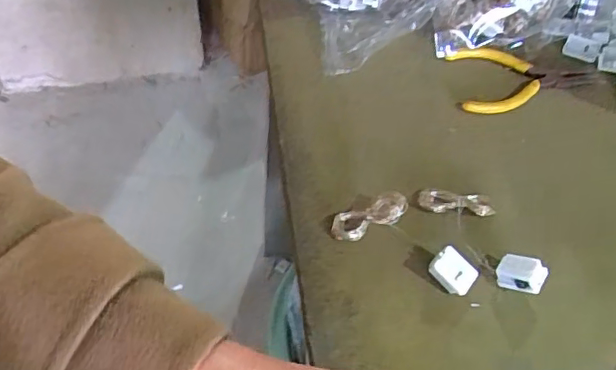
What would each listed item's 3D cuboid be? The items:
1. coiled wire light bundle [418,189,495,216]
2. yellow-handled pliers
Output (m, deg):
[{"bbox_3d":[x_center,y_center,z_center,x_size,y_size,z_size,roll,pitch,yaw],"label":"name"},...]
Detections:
[{"bbox_3d":[0.100,0.012,0.388,0.048,0.012,0.017,9,57,1],"label":"coiled wire light bundle"},{"bbox_3d":[0.175,-0.083,0.452,0.118,0.011,0.055,-1,58,-5],"label":"yellow-handled pliers"}]

